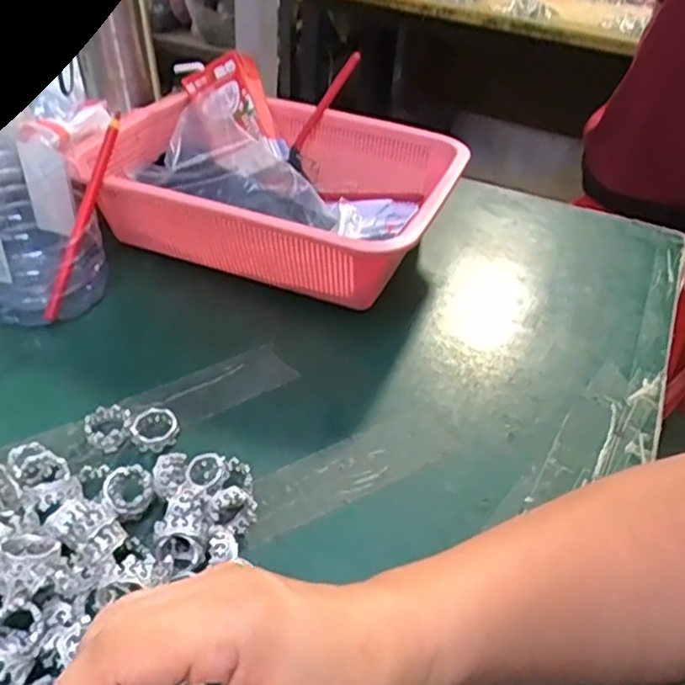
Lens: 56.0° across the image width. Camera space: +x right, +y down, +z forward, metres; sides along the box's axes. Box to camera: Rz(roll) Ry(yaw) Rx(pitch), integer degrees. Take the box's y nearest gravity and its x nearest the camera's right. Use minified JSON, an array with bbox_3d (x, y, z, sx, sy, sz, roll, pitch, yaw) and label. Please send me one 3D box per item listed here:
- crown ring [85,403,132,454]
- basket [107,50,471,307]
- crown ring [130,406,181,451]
[{"bbox_3d":[-0.145,0.053,0.399,0.025,0.012,0.029,-4,40,-11],"label":"crown ring"},{"bbox_3d":[-0.053,-0.132,0.557,0.288,0.102,0.208,18,41,15],"label":"basket"},{"bbox_3d":[-0.115,0.054,0.398,0.028,0.011,0.029,3,40,-3],"label":"crown ring"}]

